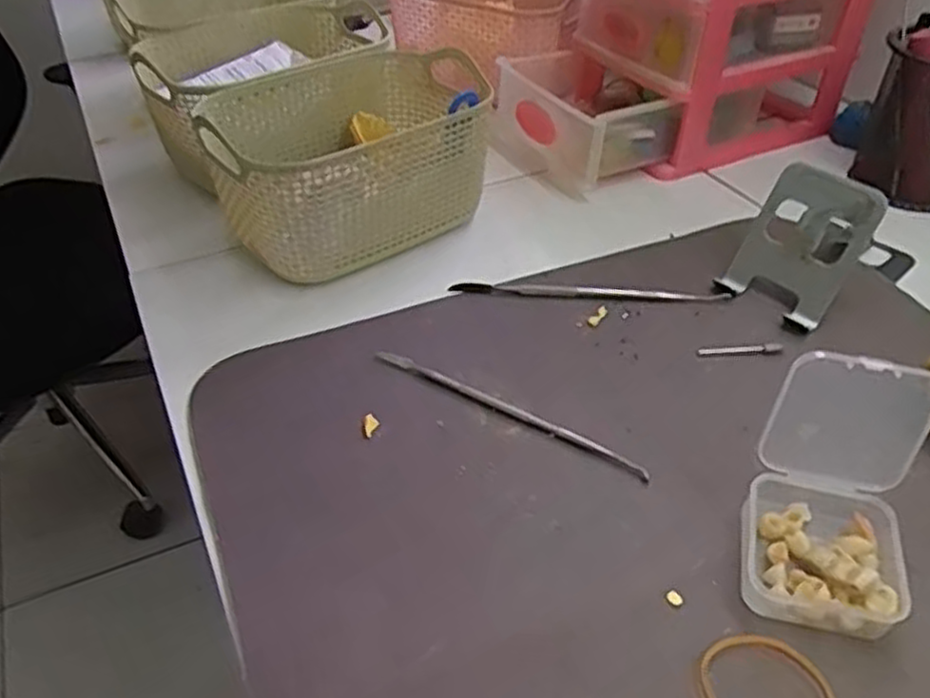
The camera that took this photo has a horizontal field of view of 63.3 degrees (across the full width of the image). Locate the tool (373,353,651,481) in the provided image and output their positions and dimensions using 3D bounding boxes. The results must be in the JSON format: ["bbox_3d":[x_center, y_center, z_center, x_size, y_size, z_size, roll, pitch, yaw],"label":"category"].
[{"bbox_3d":[0.020,0.028,0.359,0.145,0.006,0.008,21,46,25],"label":"tool"}]

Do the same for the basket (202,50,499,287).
[{"bbox_3d":[-0.074,-0.122,0.479,0.168,0.084,0.143,-25,46,-24],"label":"basket"}]

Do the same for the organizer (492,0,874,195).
[{"bbox_3d":[0.153,-0.257,0.539,0.254,0.203,0.148,-20,44,-19],"label":"organizer"}]

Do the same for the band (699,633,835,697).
[{"bbox_3d":[0.105,0.118,0.258,0.042,0.004,0.045,-1,41,1],"label":"band"}]

